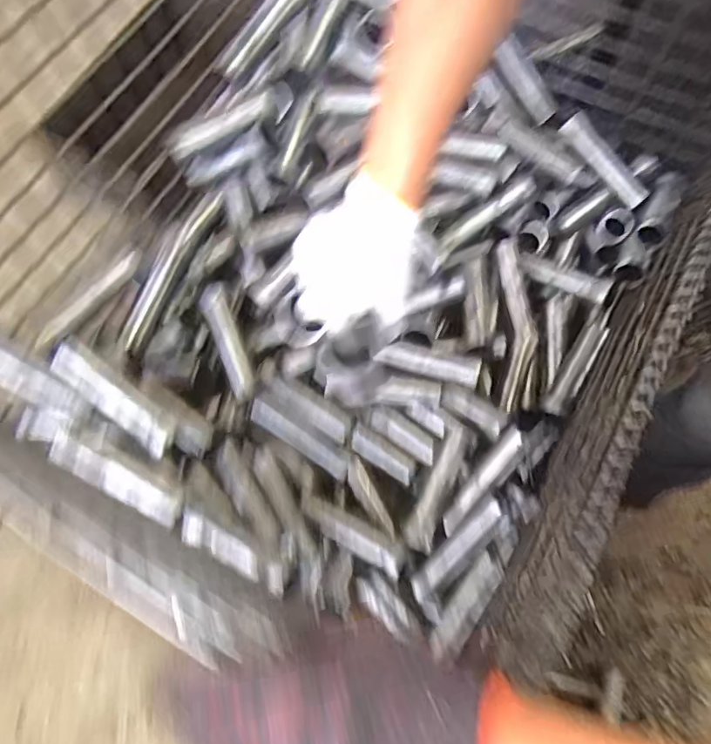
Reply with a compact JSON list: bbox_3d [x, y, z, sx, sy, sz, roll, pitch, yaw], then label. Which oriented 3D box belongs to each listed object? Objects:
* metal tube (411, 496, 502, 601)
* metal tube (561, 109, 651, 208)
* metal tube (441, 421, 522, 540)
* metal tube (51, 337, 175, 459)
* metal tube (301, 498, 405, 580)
[{"bbox_3d":[0.159,0.274,0.898,0.037,0.040,0.188,43,97,15],"label":"metal tube"},{"bbox_3d":[0.442,-0.376,1.029,0.195,0.036,0.039,44,74,-9],"label":"metal tube"},{"bbox_3d":[0.201,0.176,0.922,0.031,0.022,0.203,37,103,13],"label":"metal tube"},{"bbox_3d":[-0.335,0.038,0.803,0.196,0.036,0.053,43,74,-7],"label":"metal tube"},{"bbox_3d":[-0.003,0.254,0.910,0.186,0.045,0.052,26,71,29],"label":"metal tube"}]

